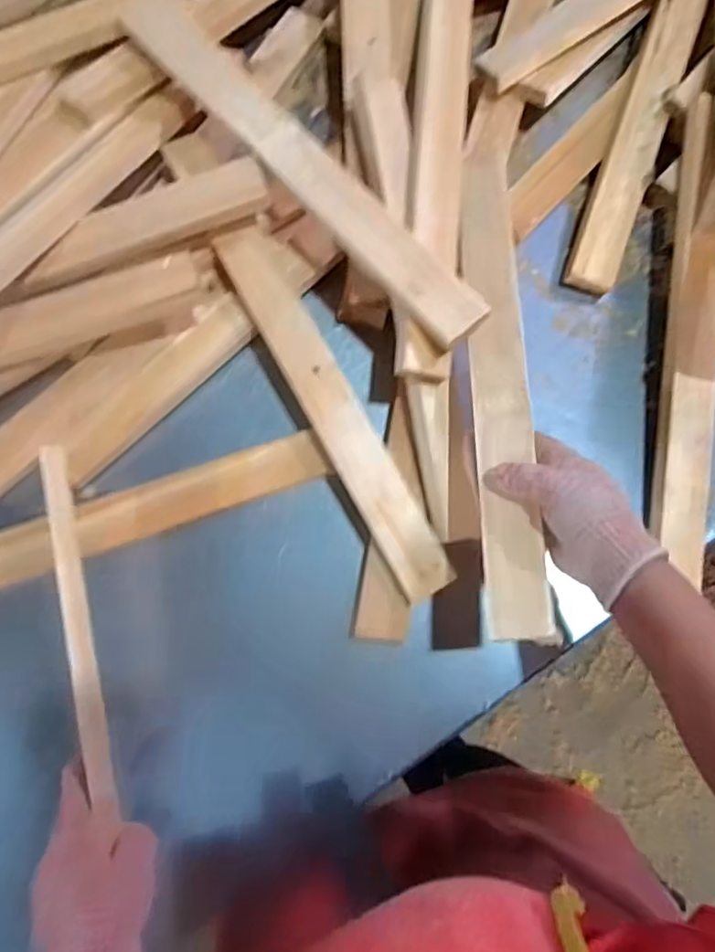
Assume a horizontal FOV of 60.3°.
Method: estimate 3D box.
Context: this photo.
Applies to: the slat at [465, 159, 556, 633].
[{"bbox_3d":[0.131,-0.092,0.561,0.049,0.029,0.466,0,74,0],"label":"slat"}]

